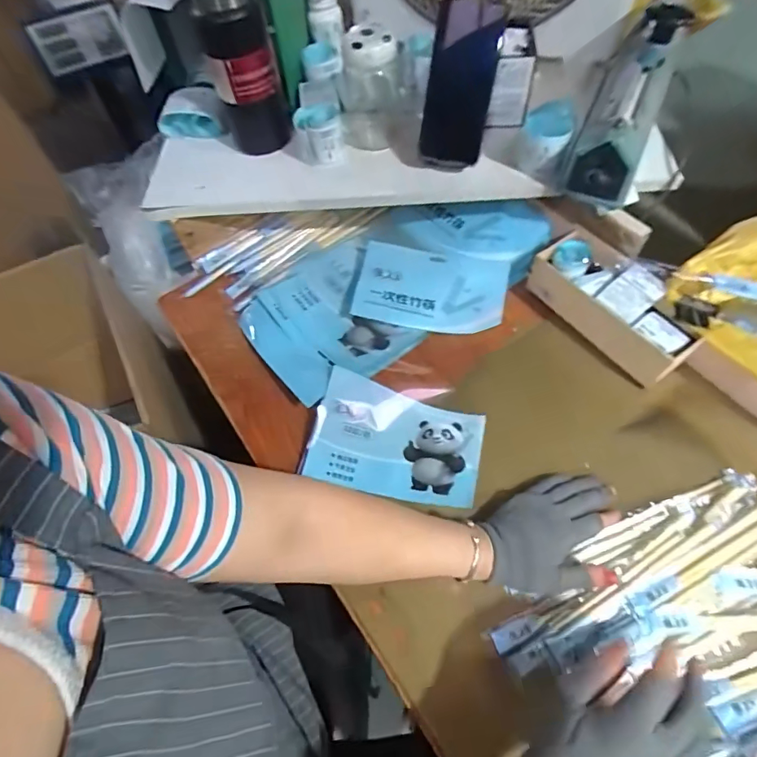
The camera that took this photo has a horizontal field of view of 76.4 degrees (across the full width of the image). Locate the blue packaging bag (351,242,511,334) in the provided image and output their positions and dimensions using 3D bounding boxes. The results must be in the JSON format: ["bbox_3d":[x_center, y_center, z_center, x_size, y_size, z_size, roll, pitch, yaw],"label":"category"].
[{"bbox_3d":[0.072,-0.119,0.649,0.195,0.030,0.113,8,61,9],"label":"blue packaging bag"}]

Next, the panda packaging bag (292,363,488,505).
[{"bbox_3d":[0.021,0.064,0.567,0.195,0.036,0.139,10,61,9],"label":"panda packaging bag"}]

